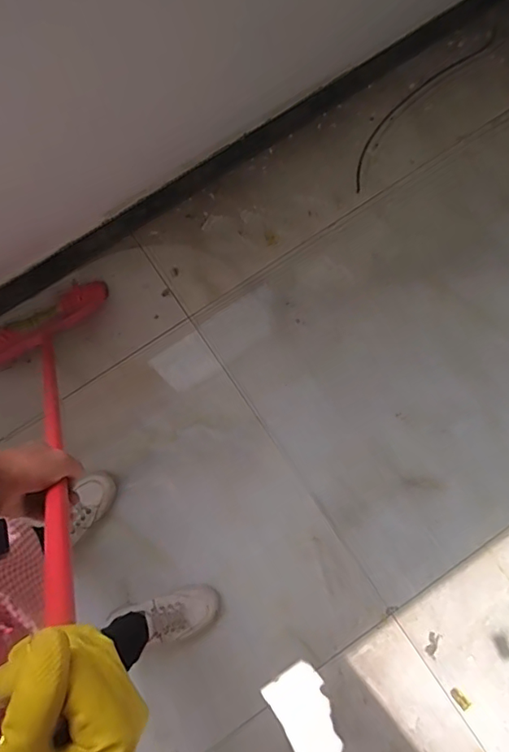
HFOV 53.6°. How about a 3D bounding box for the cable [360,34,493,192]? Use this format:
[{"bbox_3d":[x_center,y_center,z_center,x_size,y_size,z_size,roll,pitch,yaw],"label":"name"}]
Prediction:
[{"bbox_3d":[0.427,-0.714,1.310,0.084,0.014,0.598,40,82,7],"label":"cable"}]

